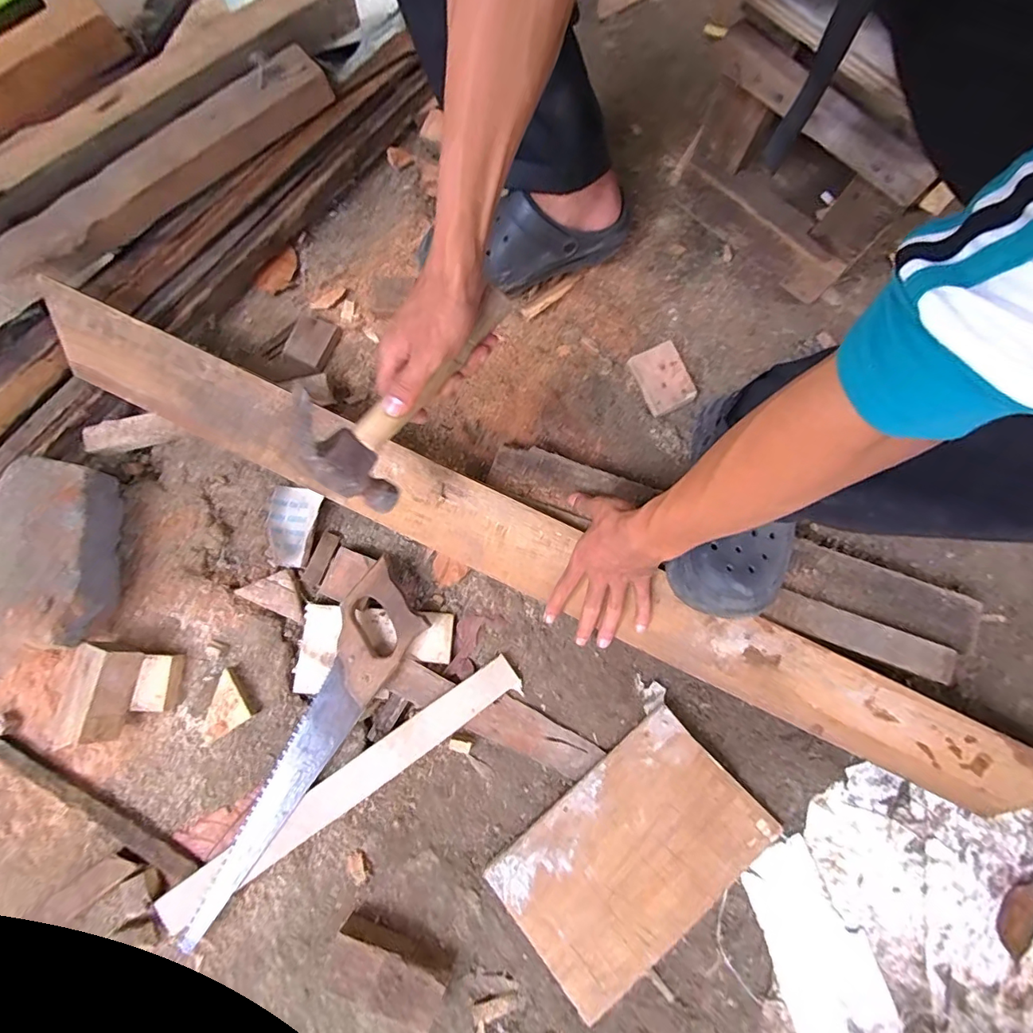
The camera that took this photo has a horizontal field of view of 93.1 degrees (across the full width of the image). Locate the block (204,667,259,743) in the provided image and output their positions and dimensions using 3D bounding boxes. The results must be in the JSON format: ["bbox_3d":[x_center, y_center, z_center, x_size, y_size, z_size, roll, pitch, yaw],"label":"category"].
[{"bbox_3d":[-0.331,0.211,0.549,0.057,0.018,0.059,-32,80,-5],"label":"block"}]

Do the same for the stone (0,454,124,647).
[{"bbox_3d":[-0.520,0.036,0.557,0.129,0.079,0.186,14,79,4],"label":"stone"}]

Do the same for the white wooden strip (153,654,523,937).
[{"bbox_3d":[-0.181,0.290,0.527,0.423,0.011,0.046,-33,86,-7],"label":"white wooden strip"}]

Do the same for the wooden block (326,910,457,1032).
[{"bbox_3d":[-0.127,0.454,0.488,0.114,0.040,0.054,19,80,5],"label":"wooden block"}]

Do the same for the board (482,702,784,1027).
[{"bbox_3d":[0.120,0.353,0.513,0.260,0.015,0.172,-40,81,-7],"label":"board"}]

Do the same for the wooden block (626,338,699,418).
[{"bbox_3d":[0.181,-0.171,0.611,0.056,0.026,0.079,-23,79,-4],"label":"wooden block"}]

